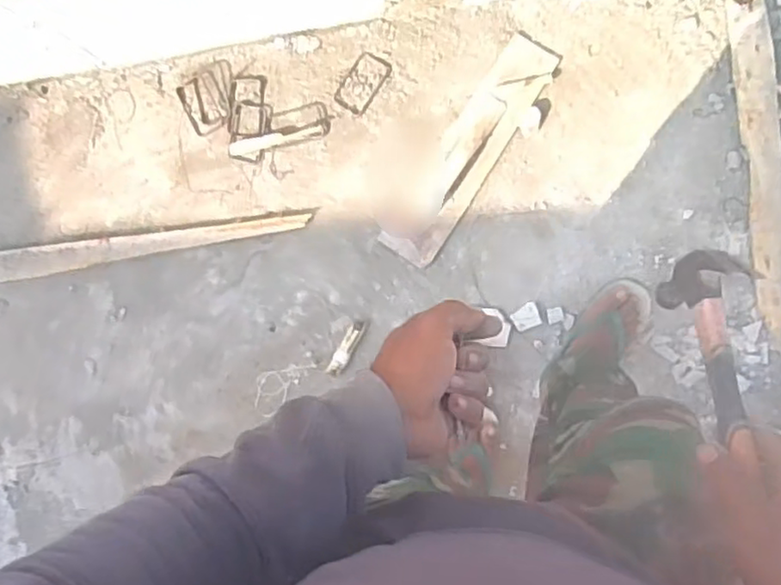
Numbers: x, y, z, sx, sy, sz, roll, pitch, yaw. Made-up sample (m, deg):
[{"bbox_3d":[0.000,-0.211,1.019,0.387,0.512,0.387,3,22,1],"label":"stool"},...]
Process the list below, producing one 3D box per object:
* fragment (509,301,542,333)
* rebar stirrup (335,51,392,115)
[{"bbox_3d":[0.272,0.050,1.340,0.054,0.010,0.048,-25,84,6],"label":"fragment"},{"bbox_3d":[-0.058,-0.440,1.407,0.073,0.010,0.130,35,93,7],"label":"rebar stirrup"}]

